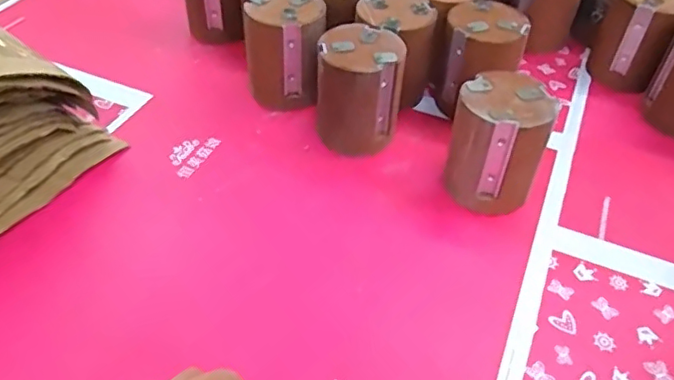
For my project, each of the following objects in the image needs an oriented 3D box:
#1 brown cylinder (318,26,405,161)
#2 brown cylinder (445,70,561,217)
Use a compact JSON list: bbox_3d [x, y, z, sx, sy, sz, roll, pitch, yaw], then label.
[{"bbox_3d":[0.022,-0.094,0.552,0.074,0.100,0.081,1,46,-1],"label":"brown cylinder"},{"bbox_3d":[0.141,-0.041,0.504,0.075,0.103,0.080,11,47,8],"label":"brown cylinder"}]

